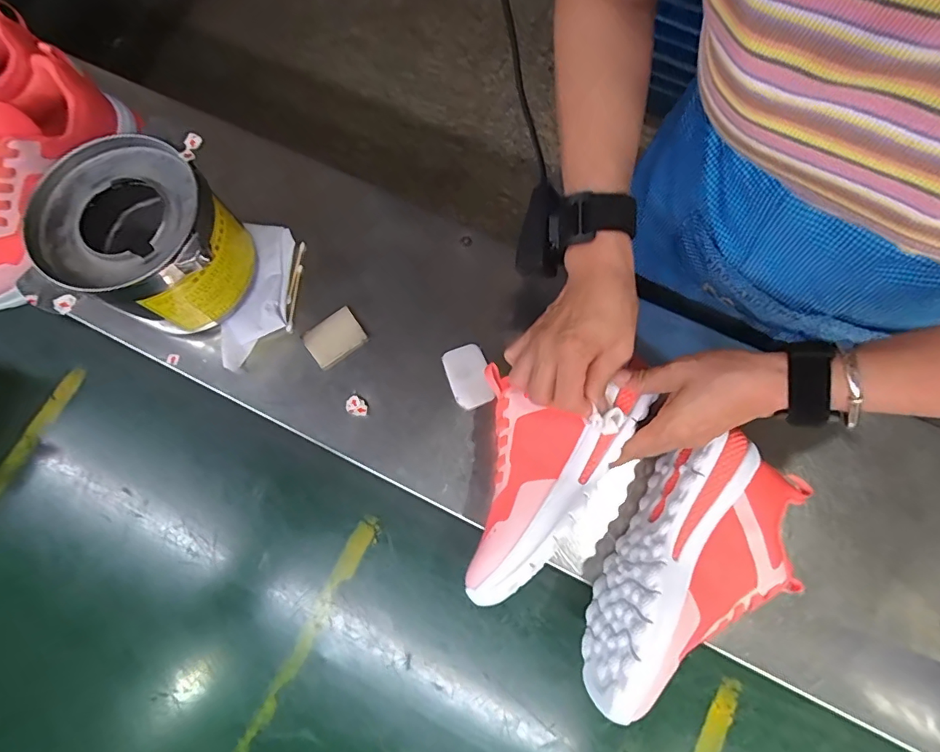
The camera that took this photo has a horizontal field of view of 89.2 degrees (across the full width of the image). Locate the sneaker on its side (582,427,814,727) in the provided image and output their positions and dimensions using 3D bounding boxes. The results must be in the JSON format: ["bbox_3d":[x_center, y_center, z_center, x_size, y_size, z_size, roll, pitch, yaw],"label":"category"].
[{"bbox_3d":[0.170,0.155,0.375,0.095,0.116,0.212,30,79,9],"label":"sneaker on its side"}]

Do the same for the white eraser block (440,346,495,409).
[{"bbox_3d":[-0.001,0.000,0.459,0.039,0.007,0.060,-19,76,-3],"label":"white eraser block"}]

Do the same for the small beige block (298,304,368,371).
[{"bbox_3d":[-0.134,-0.038,0.469,0.054,0.009,0.040,-37,78,-7],"label":"small beige block"}]

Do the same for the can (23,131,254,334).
[{"bbox_3d":[-0.280,-0.119,0.432,0.139,0.113,0.132,0,76,2],"label":"can"}]

